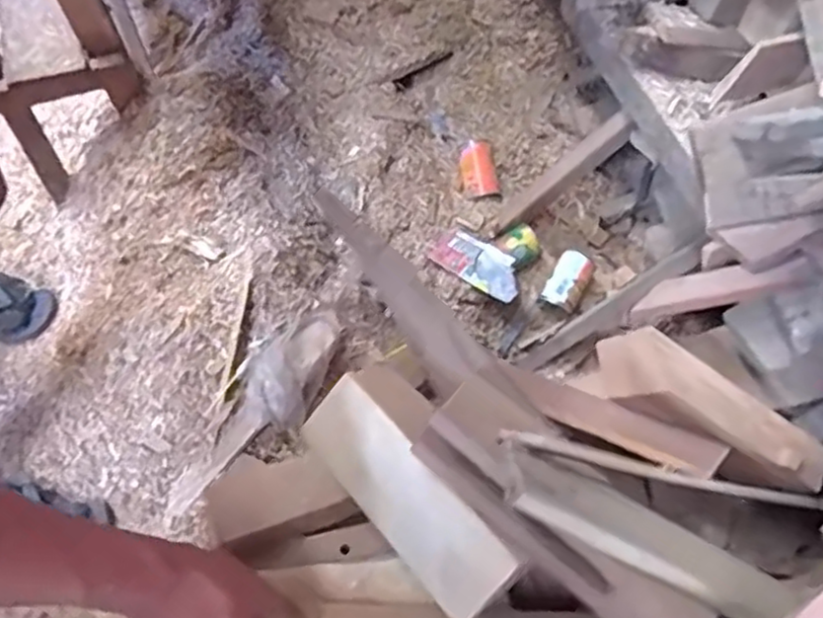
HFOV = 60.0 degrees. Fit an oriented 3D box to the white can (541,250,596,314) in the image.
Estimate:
[{"bbox_3d":[0.220,-0.043,0.993,0.047,0.047,0.083,27,60,13],"label":"white can"}]

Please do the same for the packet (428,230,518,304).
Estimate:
[{"bbox_3d":[0.098,-0.063,0.988,0.127,0.018,0.077,34,62,17],"label":"packet"}]

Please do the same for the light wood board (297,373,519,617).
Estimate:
[{"bbox_3d":[-0.012,0.148,0.577,0.214,0.008,0.076,44,108,29],"label":"light wood board"}]

